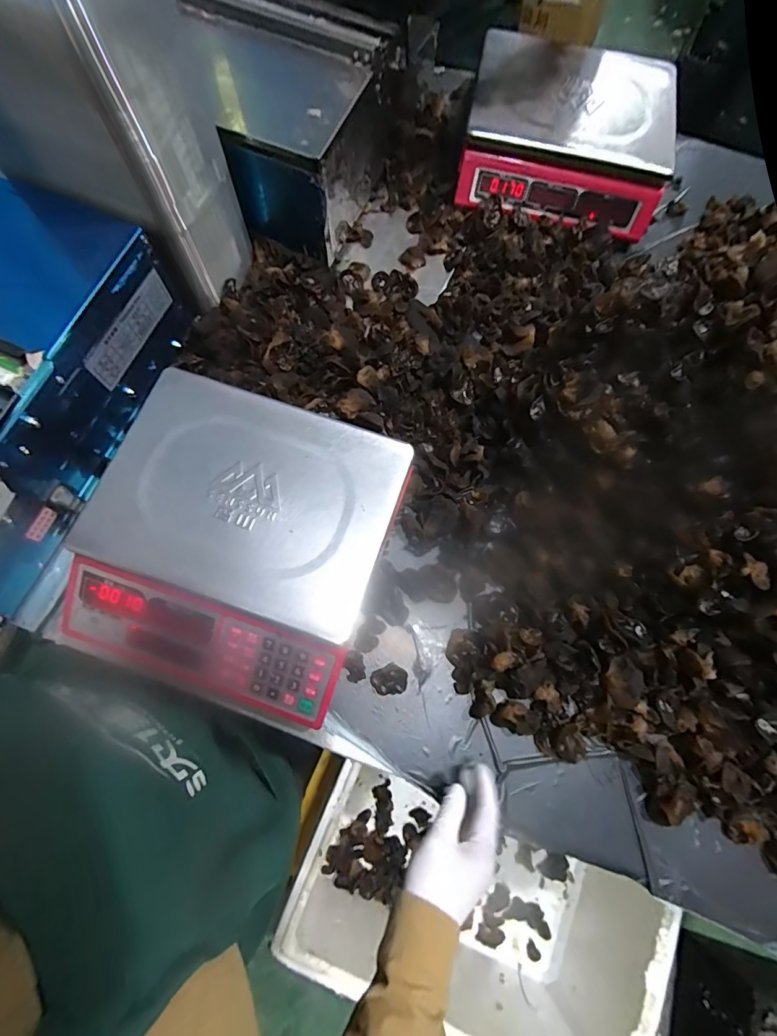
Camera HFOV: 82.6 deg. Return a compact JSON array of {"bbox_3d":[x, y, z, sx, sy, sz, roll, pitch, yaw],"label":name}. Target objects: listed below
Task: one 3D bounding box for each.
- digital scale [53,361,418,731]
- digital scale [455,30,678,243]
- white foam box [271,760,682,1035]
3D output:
[{"bbox_3d":[-0.164,0.026,0.472,0.307,0.094,0.308,19,73,4],"label":"digital scale"},{"bbox_3d":[0.273,-0.573,0.663,0.306,0.091,0.256,16,73,3],"label":"digital scale"},{"bbox_3d":[0.131,0.661,0.773,0.563,0.261,0.263,21,73,5],"label":"white foam box"}]

